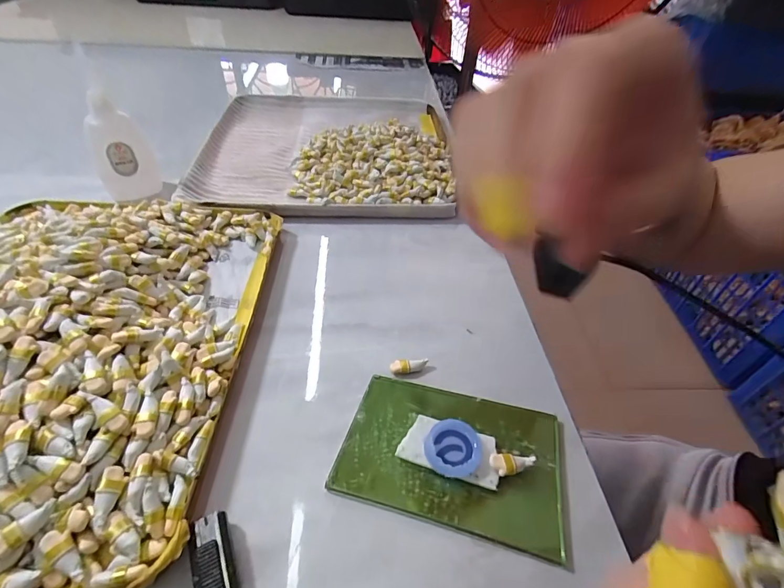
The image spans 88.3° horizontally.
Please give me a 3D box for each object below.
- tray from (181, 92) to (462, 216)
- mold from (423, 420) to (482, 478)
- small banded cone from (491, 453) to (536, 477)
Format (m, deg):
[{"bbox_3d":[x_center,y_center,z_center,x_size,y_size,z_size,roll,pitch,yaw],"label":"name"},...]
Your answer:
[{"bbox_3d":[-0.064,-0.153,0.407,0.237,0.029,0.236,0,46,-4],"label":"tray"},{"bbox_3d":[0.029,0.074,0.194,0.026,0.007,0.027,2,44,-2],"label":"mold"},{"bbox_3d":[0.057,0.080,0.191,0.022,0.006,0.010,-4,45,-9],"label":"small banded cone"}]

